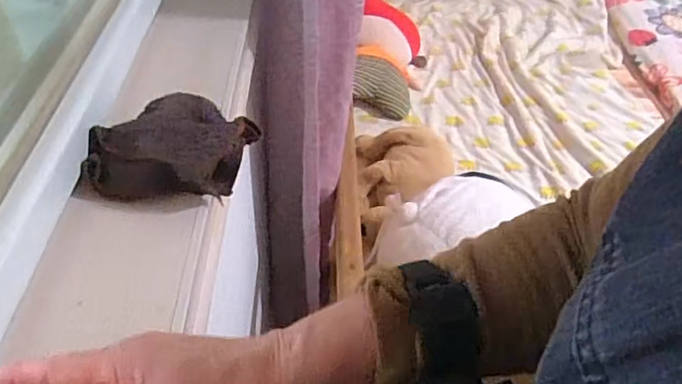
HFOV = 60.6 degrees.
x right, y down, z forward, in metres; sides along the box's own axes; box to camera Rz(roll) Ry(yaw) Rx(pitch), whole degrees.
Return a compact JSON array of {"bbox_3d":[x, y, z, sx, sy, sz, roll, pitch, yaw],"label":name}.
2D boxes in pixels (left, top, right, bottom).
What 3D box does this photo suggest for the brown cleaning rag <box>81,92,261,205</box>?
[{"bbox_3d":[-0.144,-0.048,0.504,0.130,0.049,0.118,6,42,1],"label":"brown cleaning rag"}]

